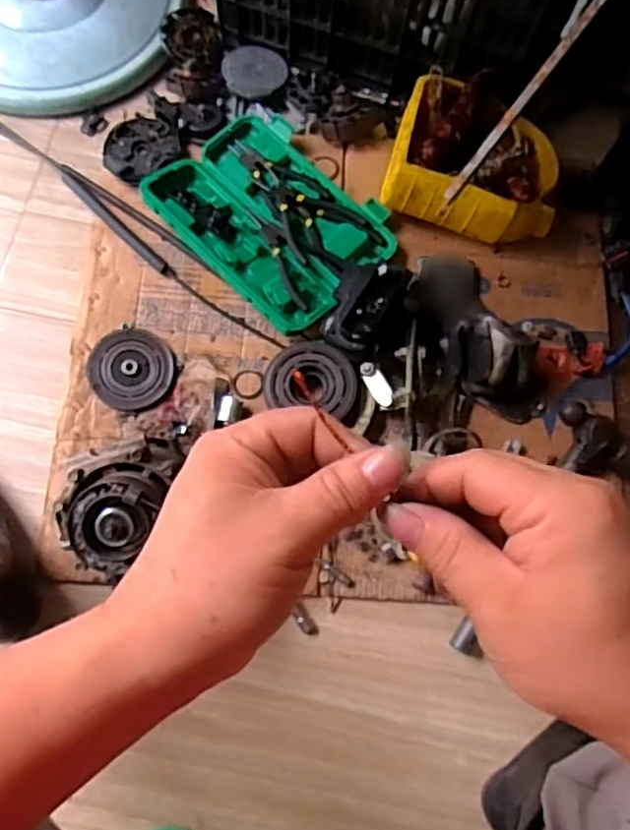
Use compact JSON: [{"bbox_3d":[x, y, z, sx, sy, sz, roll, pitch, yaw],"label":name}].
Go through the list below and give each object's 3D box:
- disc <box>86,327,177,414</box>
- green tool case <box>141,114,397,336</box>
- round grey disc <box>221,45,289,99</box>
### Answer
[{"bbox_3d":[-0.234,-0.061,0.848,0.102,0.010,0.106,1,74,-3],"label":"disc"},{"bbox_3d":[-0.056,-0.266,0.902,0.300,0.037,0.225,44,77,9],"label":"green tool case"},{"bbox_3d":[-0.088,-0.509,0.982,0.092,0.011,0.105,-9,75,-5],"label":"round grey disc"}]

